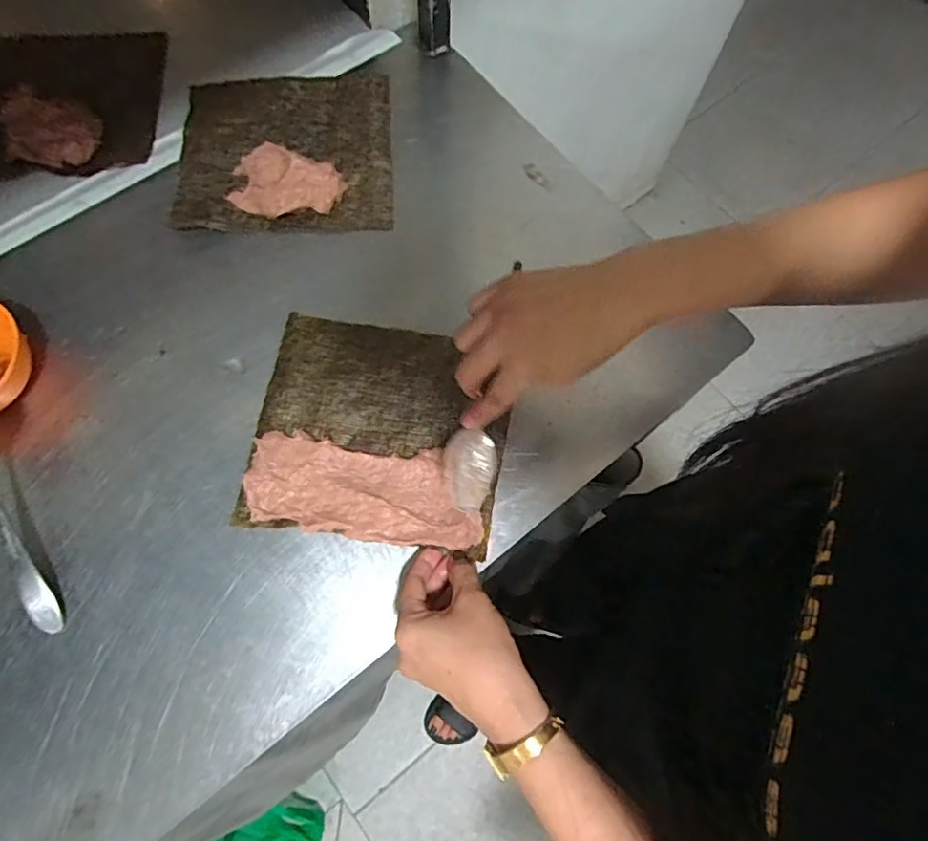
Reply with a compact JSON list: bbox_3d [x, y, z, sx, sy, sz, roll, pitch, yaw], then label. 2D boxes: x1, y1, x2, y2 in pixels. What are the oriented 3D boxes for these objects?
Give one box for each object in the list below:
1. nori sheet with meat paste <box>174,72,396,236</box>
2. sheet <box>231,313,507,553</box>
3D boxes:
[{"bbox_3d":[-0.173,-0.271,0.541,0.204,0.033,0.189,-3,71,-3],"label":"nori sheet with meat paste"},{"bbox_3d":[-0.066,0.003,0.451,0.194,0.021,0.180,9,70,1],"label":"sheet"}]

